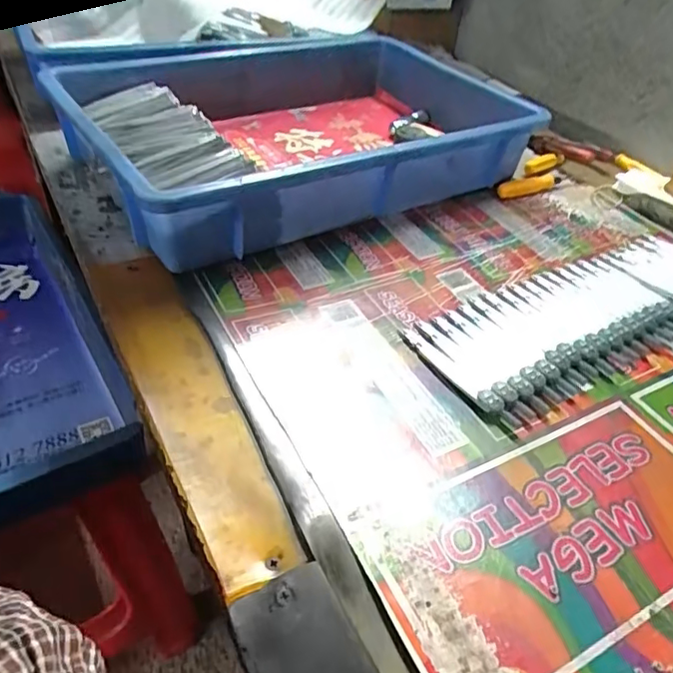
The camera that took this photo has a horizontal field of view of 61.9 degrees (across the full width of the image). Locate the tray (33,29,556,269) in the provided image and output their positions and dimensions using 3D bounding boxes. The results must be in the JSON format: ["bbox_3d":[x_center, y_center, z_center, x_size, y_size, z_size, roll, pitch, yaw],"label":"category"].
[{"bbox_3d":[-0.017,-0.222,0.592,0.469,0.087,0.307,-21,49,-27],"label":"tray"}]

